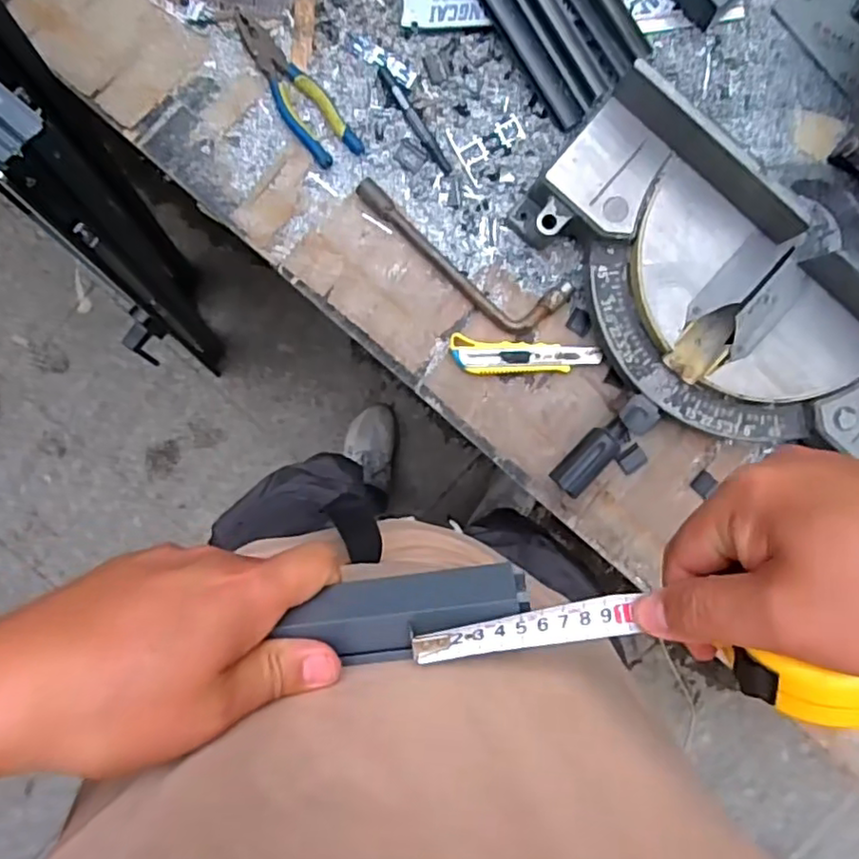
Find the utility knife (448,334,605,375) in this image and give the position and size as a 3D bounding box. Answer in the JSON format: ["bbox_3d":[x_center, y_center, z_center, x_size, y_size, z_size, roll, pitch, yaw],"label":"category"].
[{"bbox_3d":[0.107,-0.078,0.724,0.167,0.019,0.040,6,95,0],"label":"utility knife"}]

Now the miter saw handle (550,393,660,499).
[{"bbox_3d":[0.203,0.030,0.711,0.081,0.075,0.131,44,92,-3],"label":"miter saw handle"}]

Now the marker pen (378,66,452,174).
[{"bbox_3d":[-0.016,-0.343,0.714,0.014,0.007,0.133,-34,94,3],"label":"marker pen"}]

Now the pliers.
[{"bbox_3d":[-0.155,-0.378,0.716,0.055,0.013,0.199,-39,94,3],"label":"pliers"}]

